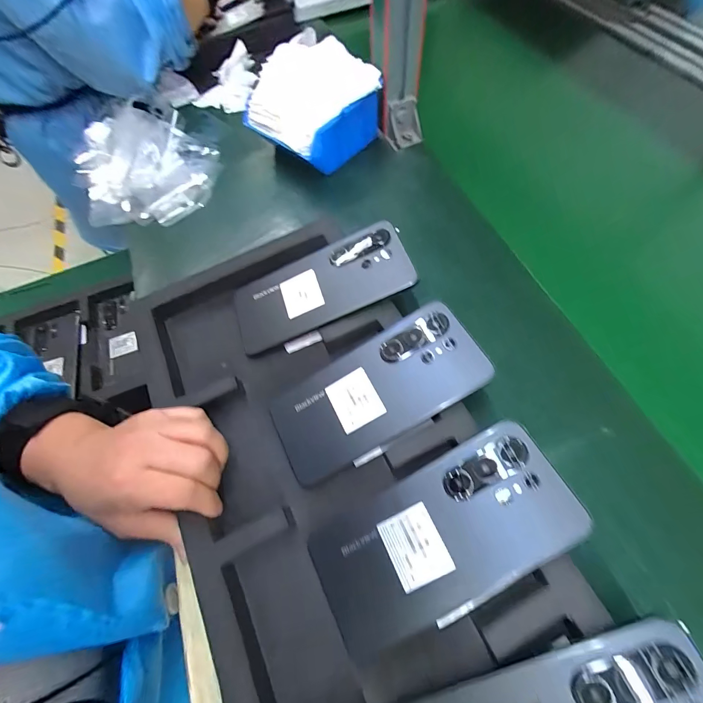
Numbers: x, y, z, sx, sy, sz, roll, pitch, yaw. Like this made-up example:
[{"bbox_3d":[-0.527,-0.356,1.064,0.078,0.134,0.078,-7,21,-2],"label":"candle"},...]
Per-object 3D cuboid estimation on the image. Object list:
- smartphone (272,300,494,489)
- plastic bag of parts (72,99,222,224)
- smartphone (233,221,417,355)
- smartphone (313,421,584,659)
[{"bbox_3d":[0.019,0.031,0.264,0.166,0.006,0.076,-32,66,3],"label":"smartphone"},{"bbox_3d":[-0.272,-0.249,0.441,0.177,0.053,0.196,-30,66,-11],"label":"plastic bag of parts"},{"bbox_3d":[-0.031,-0.059,0.312,0.166,0.009,0.075,-23,64,8],"label":"smartphone"},{"bbox_3d":[0.057,0.118,0.219,0.166,0.005,0.079,-32,66,2],"label":"smartphone"}]

